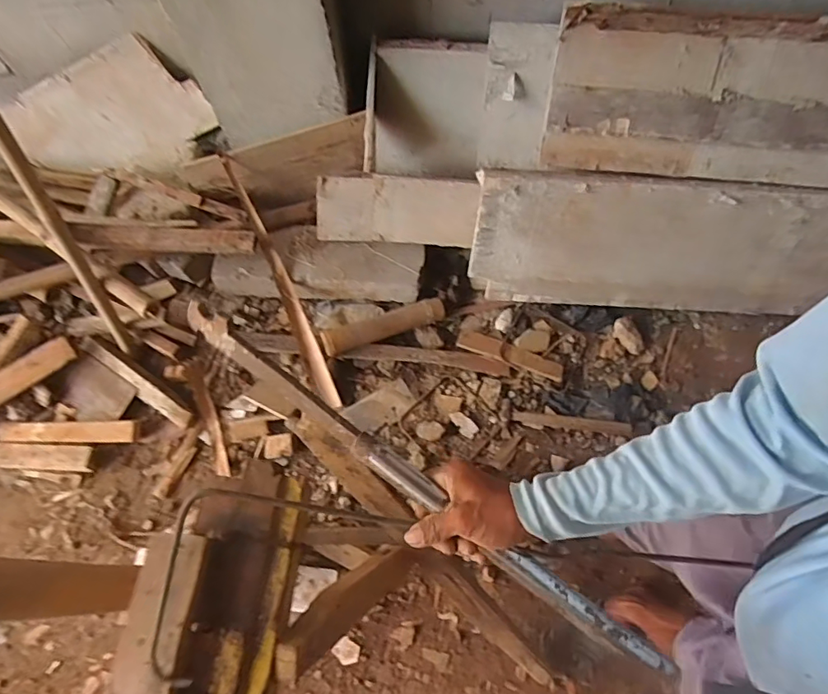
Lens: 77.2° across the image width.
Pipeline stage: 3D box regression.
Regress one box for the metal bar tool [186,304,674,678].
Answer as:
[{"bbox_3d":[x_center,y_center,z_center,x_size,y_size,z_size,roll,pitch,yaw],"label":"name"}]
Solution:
[{"bbox_3d":[-0.007,0.123,0.490,0.545,0.024,0.024,35,71,9],"label":"metal bar tool"}]

